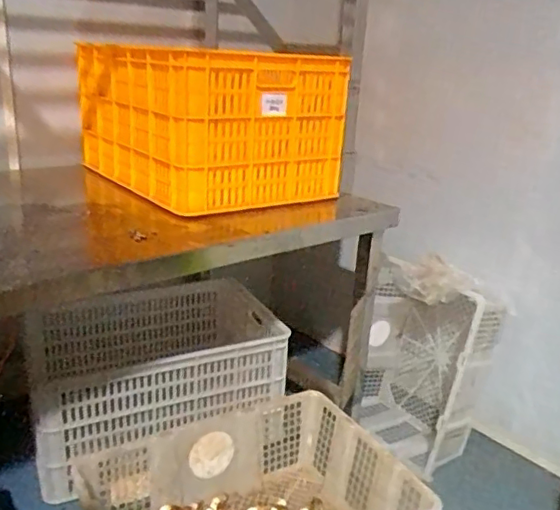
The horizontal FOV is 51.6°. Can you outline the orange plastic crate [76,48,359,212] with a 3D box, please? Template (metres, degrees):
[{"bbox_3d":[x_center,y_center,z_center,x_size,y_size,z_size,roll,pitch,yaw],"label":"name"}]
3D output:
[{"bbox_3d":[-0.170,-0.300,1.270,0.382,0.276,0.503,-12,25,-37],"label":"orange plastic crate"}]

